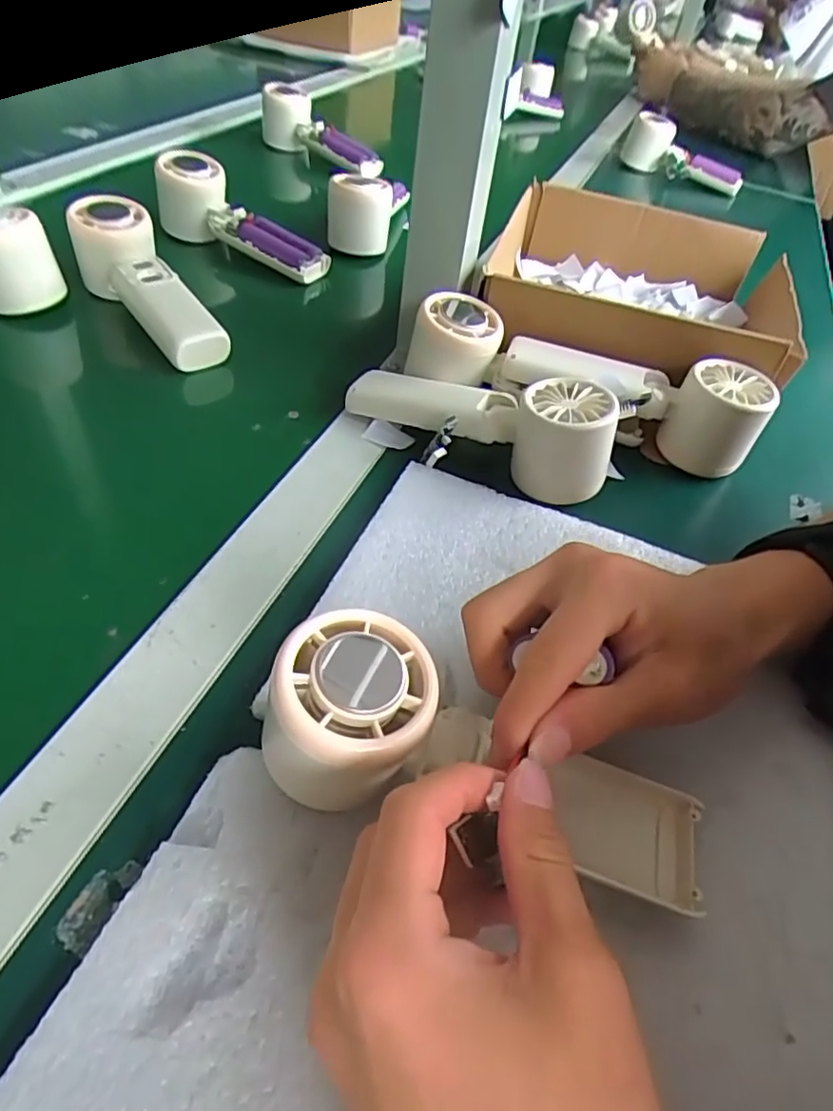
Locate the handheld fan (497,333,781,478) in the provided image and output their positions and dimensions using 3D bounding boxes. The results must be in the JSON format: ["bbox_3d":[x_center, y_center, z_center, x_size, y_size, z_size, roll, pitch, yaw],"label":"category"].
[{"bbox_3d":[0.136,-0.101,0.406,0.162,0.050,0.055,14,48,6],"label":"handheld fan"}]

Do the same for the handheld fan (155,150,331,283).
[{"bbox_3d":[-0.152,-0.295,0.545,0.158,0.059,0.043,24,50,15],"label":"handheld fan"}]

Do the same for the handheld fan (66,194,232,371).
[{"bbox_3d":[-0.192,-0.190,0.458,0.050,0.051,0.163,-31,70,-30],"label":"handheld fan"}]

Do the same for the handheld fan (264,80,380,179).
[{"bbox_3d":[-0.118,-0.513,0.751,0.175,0.057,0.050,38,55,25],"label":"handheld fan"}]

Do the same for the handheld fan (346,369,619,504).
[{"bbox_3d":[0.034,-0.082,0.370,0.165,0.048,0.065,22,49,13],"label":"handheld fan"}]

